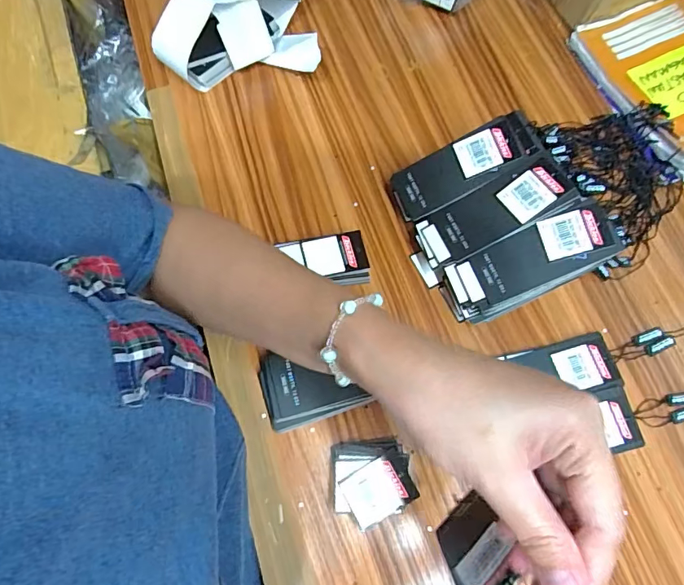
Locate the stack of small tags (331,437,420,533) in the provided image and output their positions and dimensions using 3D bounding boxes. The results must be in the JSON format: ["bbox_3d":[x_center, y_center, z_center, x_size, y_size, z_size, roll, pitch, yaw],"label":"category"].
[{"bbox_3d":[0.023,0.143,0.345,0.058,0.025,0.058,-6,71,-4],"label":"stack of small tags"}]

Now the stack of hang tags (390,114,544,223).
[{"bbox_3d":[0.107,-0.108,0.402,0.126,0.027,0.048,-26,72,15],"label":"stack of hang tags"}]

